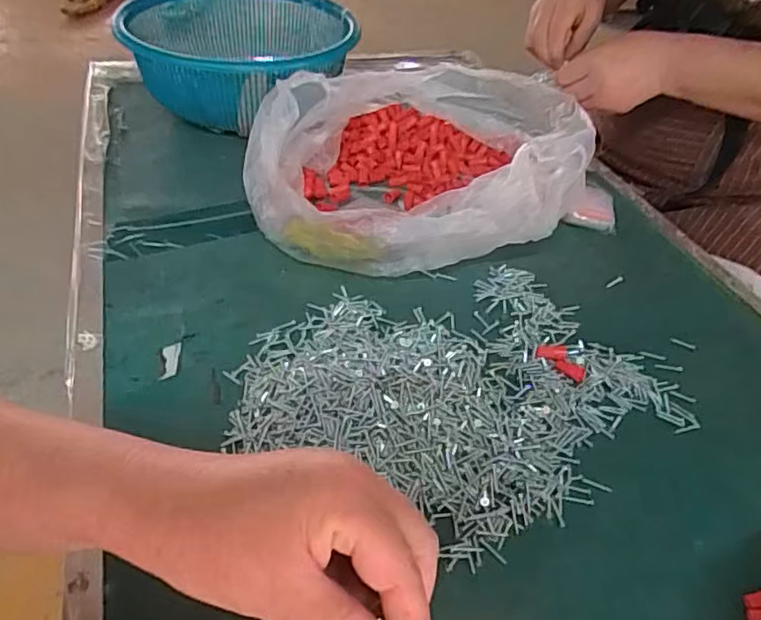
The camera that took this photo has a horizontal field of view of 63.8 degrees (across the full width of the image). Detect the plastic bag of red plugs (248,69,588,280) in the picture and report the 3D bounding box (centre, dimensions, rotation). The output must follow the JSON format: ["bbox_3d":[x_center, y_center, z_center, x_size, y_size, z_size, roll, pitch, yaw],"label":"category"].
[{"bbox_3d":[0.043,-0.159,0.644,0.339,0.086,0.321,9,41,4],"label":"plastic bag of red plugs"}]

